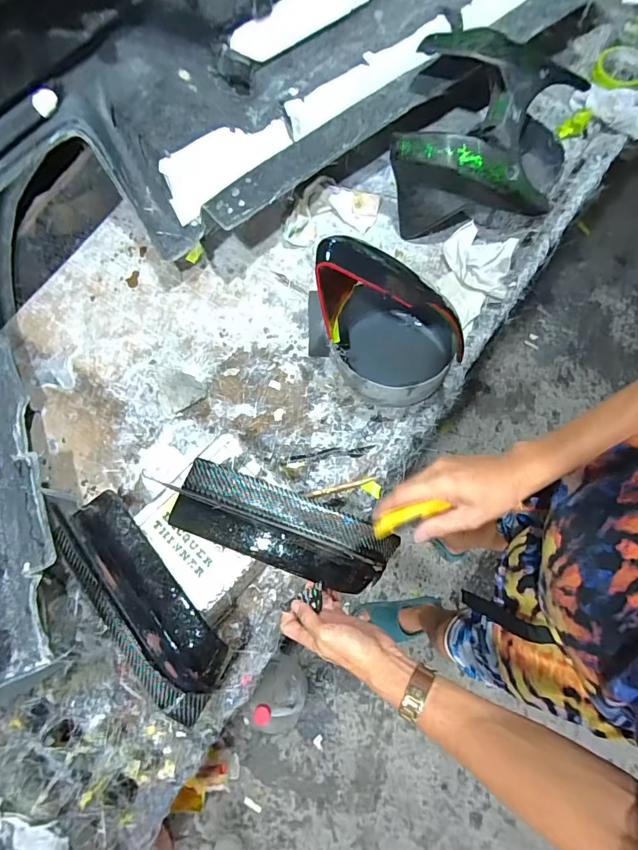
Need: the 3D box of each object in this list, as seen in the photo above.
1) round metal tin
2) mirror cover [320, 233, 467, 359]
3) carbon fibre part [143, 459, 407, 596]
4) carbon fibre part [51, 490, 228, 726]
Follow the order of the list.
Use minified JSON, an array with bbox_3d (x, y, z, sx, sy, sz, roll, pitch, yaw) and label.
[{"bbox_3d":[0.111,-0.107,0.661,0.172,0.107,0.159,0,76,0],"label":"round metal tin"},{"bbox_3d":[0.098,-0.161,0.536,0.199,0.142,0.084,11,76,2],"label":"mirror cover"},{"bbox_3d":[-0.053,0.126,0.534,0.285,0.025,0.092,20,77,2],"label":"carbon fibre part"},{"bbox_3d":[-0.216,0.205,0.492,0.095,0.072,0.283,-40,79,-9],"label":"carbon fibre part"}]

